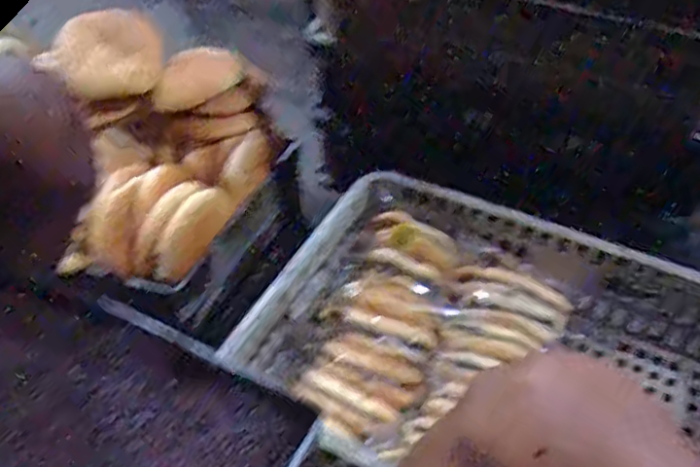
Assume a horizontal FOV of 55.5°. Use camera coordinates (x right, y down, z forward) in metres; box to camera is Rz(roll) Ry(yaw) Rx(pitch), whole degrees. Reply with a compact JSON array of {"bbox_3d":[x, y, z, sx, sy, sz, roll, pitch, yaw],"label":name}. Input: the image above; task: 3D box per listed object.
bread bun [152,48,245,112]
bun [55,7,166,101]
[{"bbox_3d":[-0.213,-0.216,0.928,0.132,0.045,0.072,-16,47,-17],"label":"bread bun"},{"bbox_3d":[-0.324,-0.245,0.903,0.134,0.078,0.092,-8,45,-9],"label":"bun"}]

